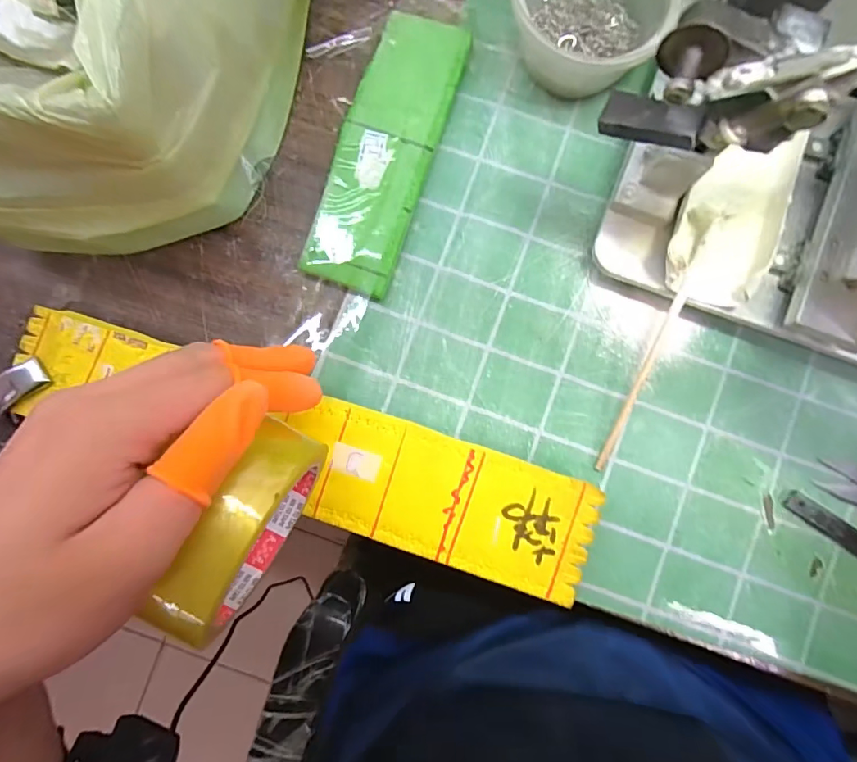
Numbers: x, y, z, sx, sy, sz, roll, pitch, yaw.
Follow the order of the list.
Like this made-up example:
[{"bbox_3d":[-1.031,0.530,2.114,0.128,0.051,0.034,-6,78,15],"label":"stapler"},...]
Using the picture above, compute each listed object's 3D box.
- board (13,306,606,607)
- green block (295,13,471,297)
[{"bbox_3d":[-0.074,0.039,0.275,0.341,0.026,0.067,19,87,2],"label":"board"},{"bbox_3d":[-0.026,-0.145,0.292,0.056,0.014,0.179,19,87,2],"label":"green block"}]

